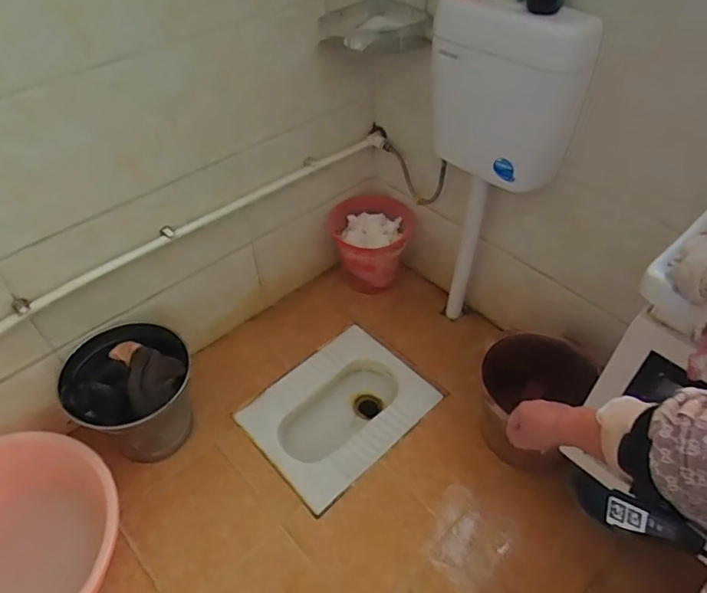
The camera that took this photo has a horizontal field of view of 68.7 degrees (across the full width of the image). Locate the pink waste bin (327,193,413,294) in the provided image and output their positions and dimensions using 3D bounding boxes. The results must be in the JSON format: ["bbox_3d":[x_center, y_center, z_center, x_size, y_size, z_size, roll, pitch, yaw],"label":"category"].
[{"bbox_3d":[0.067,-0.173,1.803,0.291,0.273,0.243,-3,47,-3],"label":"pink waste bin"}]

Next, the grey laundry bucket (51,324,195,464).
[{"bbox_3d":[-0.564,0.244,1.356,0.268,0.300,0.284,0,47,0],"label":"grey laundry bucket"}]

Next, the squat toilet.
[{"bbox_3d":[-0.035,0.361,1.566,0.504,0.181,0.372,-36,56,-29],"label":"squat toilet"}]

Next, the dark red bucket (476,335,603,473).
[{"bbox_3d":[0.453,0.268,1.342,0.257,0.262,0.231,13,48,12],"label":"dark red bucket"}]

